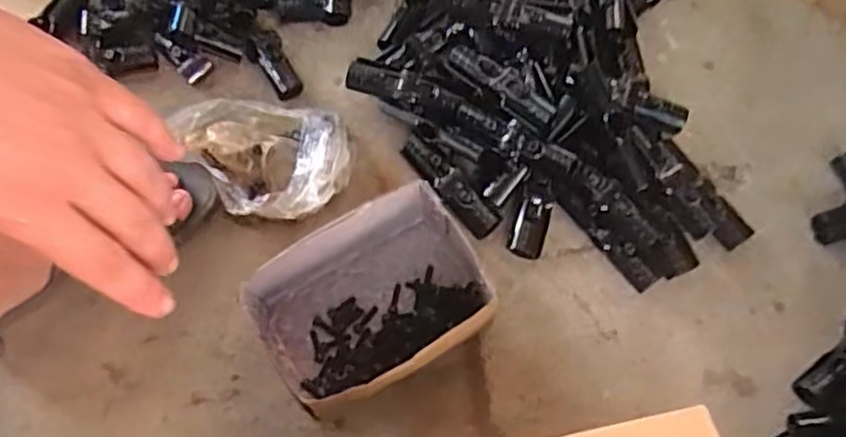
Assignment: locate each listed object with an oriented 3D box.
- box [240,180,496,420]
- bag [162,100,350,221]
[{"bbox_3d":[-0.049,0.079,0.654,0.201,0.097,0.149,-29,71,-9],"label":"box"},{"bbox_3d":[-0.171,-0.066,0.730,0.191,0.046,0.132,12,70,6],"label":"bag"}]

